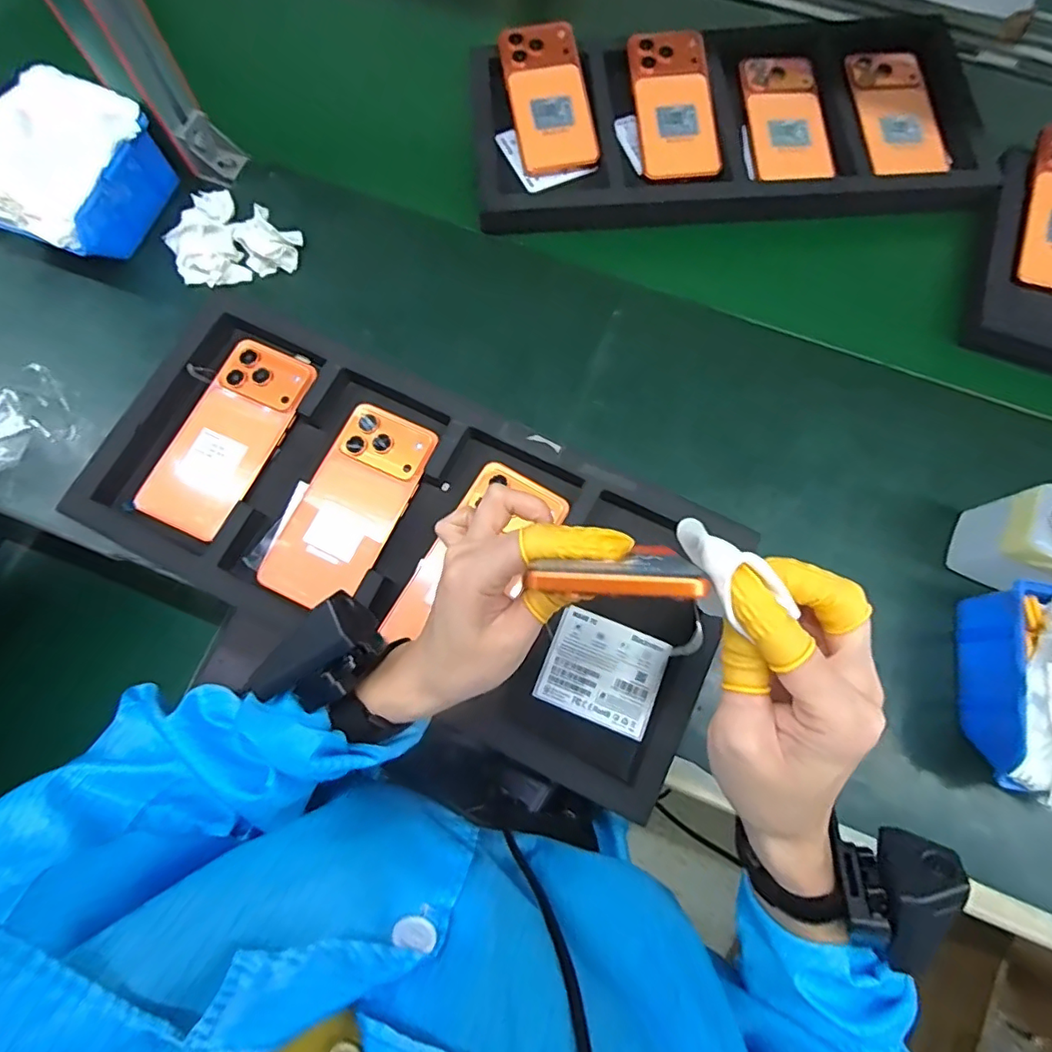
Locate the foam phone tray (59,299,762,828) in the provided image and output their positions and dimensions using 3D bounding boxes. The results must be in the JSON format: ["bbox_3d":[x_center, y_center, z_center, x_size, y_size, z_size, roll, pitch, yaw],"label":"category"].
[{"bbox_3d":[-0.087,0.002,0.431,0.480,0.030,0.219,25,77,7],"label":"foam phone tray"}]

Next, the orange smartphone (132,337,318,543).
[{"bbox_3d":[-0.240,-0.073,0.460,0.077,0.009,0.166,24,77,7],"label":"orange smartphone"}]

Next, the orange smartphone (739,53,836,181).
[{"bbox_3d":[0.255,-0.403,0.561,0.070,0.008,0.156,-2,75,0],"label":"orange smartphone"}]

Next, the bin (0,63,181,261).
[{"bbox_3d":[-0.405,-0.309,0.501,0.127,0.078,0.136,23,76,6],"label":"bin"}]

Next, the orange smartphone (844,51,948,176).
[{"bbox_3d":[0.362,-0.403,0.558,0.072,0.008,0.154,-4,75,-1],"label":"orange smartphone"}]

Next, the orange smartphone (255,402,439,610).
[{"bbox_3d":[-0.137,-0.016,0.444,0.076,0.008,0.163,26,77,7],"label":"orange smartphone"}]

